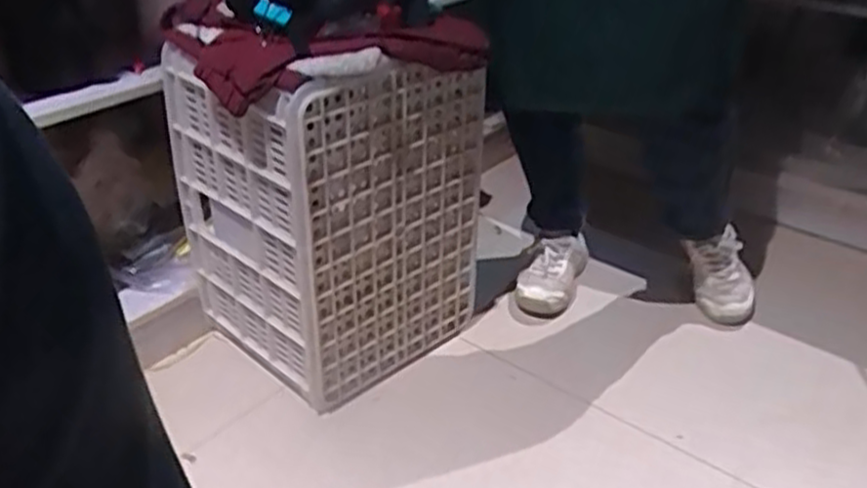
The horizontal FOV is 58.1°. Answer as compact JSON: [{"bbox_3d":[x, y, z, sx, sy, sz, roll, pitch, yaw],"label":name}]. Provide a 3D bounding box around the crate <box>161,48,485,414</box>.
[{"bbox_3d":[-0.152,-0.057,1.213,0.315,0.520,0.342,24,40,35],"label":"crate"}]

